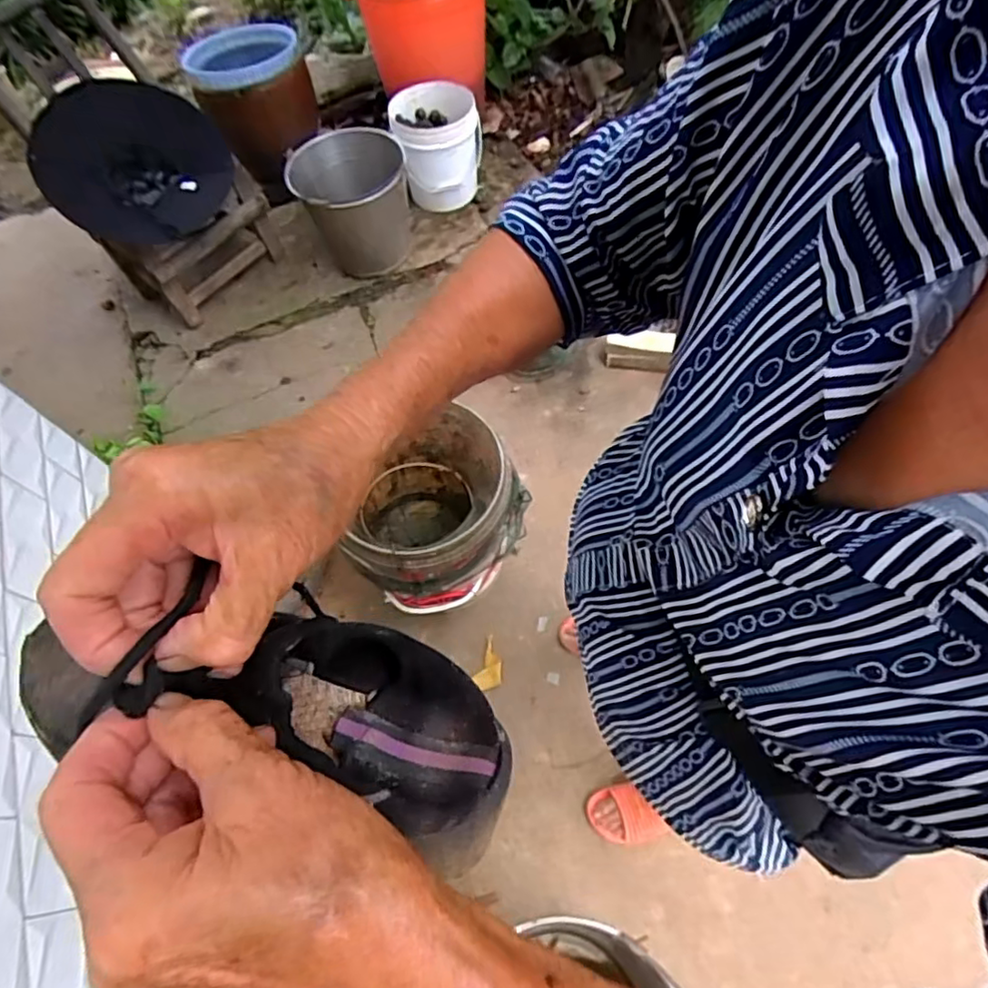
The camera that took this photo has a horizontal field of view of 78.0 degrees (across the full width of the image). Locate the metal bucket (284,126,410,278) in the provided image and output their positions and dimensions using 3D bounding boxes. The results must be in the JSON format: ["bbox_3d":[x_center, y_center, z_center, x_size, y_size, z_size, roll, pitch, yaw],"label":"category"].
[{"bbox_3d":[-0.395,-0.822,1.763,0.313,0.335,0.353,-13,62,-3],"label":"metal bucket"}]

